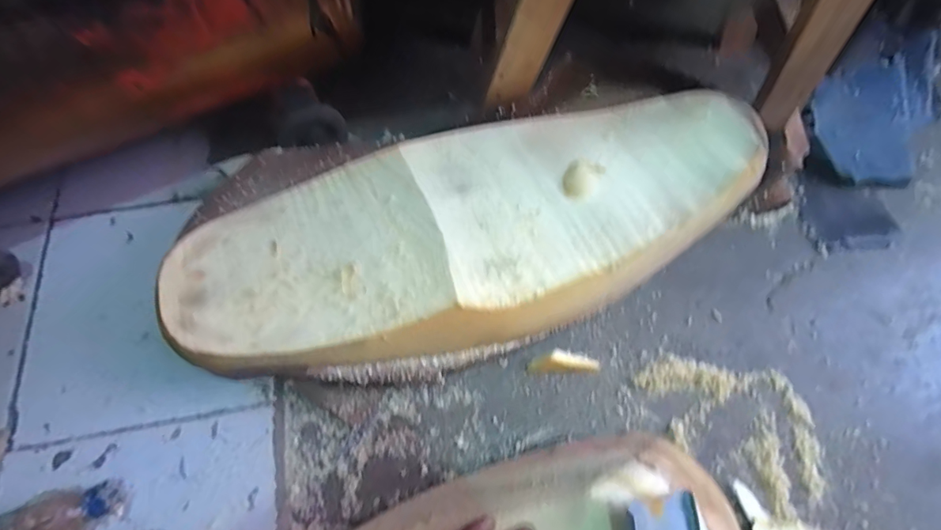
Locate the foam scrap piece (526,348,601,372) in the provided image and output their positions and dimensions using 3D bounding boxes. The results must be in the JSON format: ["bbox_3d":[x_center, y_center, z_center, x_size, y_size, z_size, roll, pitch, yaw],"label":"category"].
[{"bbox_3d":[0.113,0.115,0.556,0.085,0.021,0.022,0,65,-1],"label":"foam scrap piece"}]

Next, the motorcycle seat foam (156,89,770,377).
[{"bbox_3d":[0.007,-0.049,0.545,0.681,0.100,0.269,-16,66,-8],"label":"motorcycle seat foam"}]

